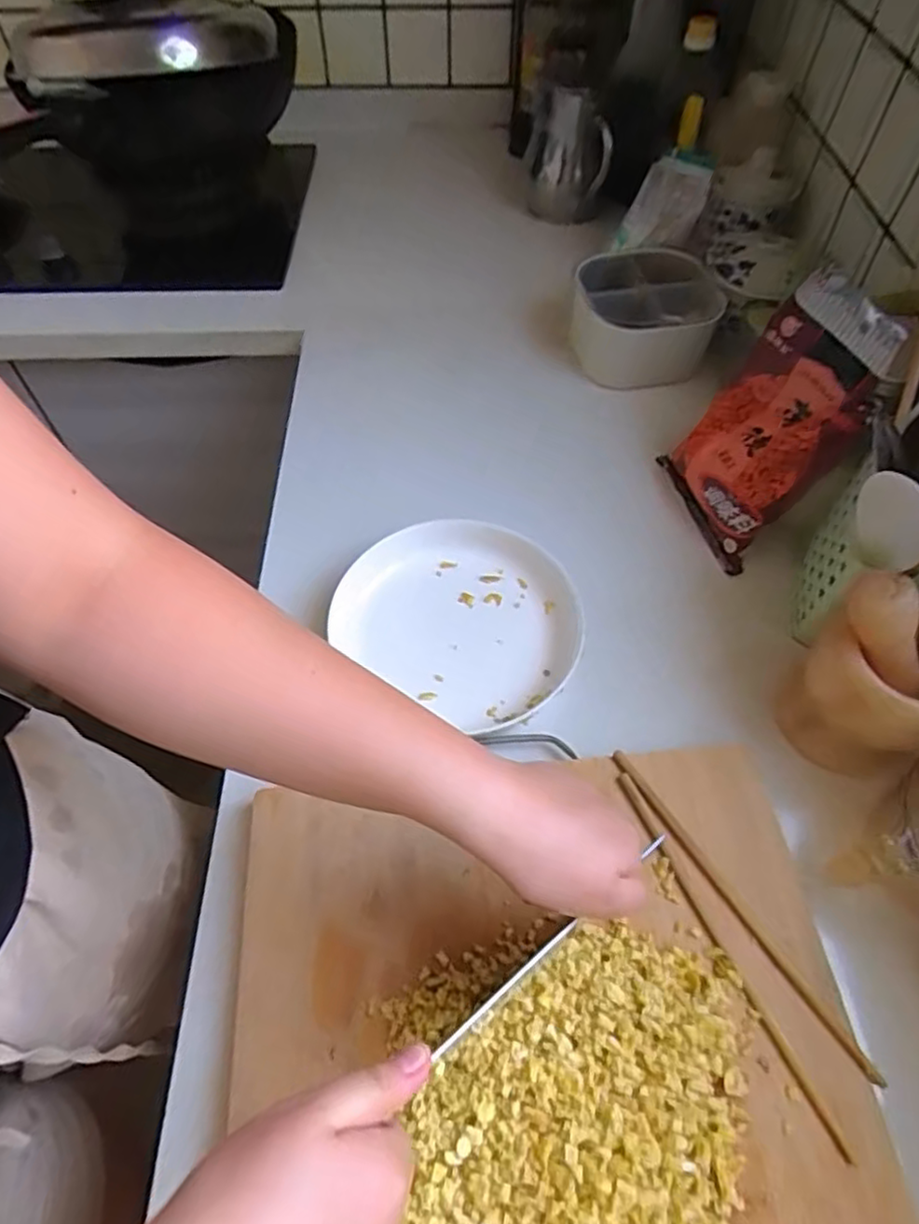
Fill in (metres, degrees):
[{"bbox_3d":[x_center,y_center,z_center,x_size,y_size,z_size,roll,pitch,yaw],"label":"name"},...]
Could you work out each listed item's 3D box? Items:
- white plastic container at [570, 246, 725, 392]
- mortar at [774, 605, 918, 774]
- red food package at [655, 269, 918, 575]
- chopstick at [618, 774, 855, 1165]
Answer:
[{"bbox_3d":[0.200,-0.319,0.726,0.143,0.088,0.149,12,58,8],"label":"white plastic container"},{"bbox_3d":[0.297,0.055,0.478,0.095,0.117,0.090,0,57,1],"label":"mortar"},{"bbox_3d":[0.256,-0.158,0.561,0.030,0.223,0.119,-5,51,-29],"label":"red food package"},{"bbox_3d":[0.161,0.206,0.417,0.011,0.012,0.230,-21,59,-12],"label":"chopstick"}]

